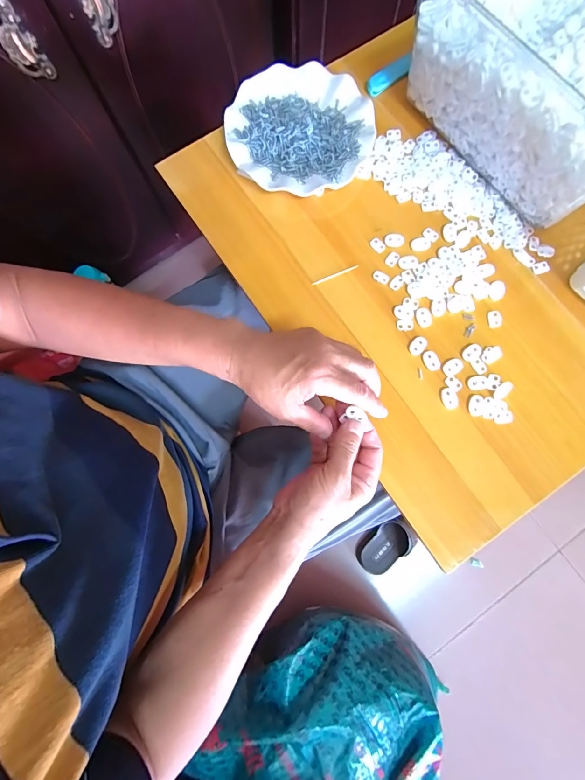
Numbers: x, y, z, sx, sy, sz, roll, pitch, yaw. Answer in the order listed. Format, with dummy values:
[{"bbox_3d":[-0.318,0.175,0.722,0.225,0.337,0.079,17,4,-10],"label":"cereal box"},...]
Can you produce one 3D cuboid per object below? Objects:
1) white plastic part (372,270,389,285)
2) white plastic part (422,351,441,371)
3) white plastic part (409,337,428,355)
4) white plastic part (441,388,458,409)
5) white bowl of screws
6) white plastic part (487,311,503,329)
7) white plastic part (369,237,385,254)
[{"bbox_3d":[0.107,-0.136,0.420,0.021,0.004,0.013,30,81,6],"label":"white plastic part"},{"bbox_3d":[0.160,-0.034,0.397,0.015,0.004,0.023,-26,80,-4],"label":"white plastic part"},{"bbox_3d":[0.145,-0.051,0.401,0.016,0.004,0.022,38,82,7],"label":"white plastic part"},{"bbox_3d":[0.176,0.010,0.389,0.016,0.005,0.023,-16,80,-2],"label":"white plastic part"},{"bbox_3d":[0.010,-0.328,0.444,0.179,0.022,0.176,0,79,0],"label":"white bowl of screws"},{"bbox_3d":[0.238,-0.083,0.408,0.015,0.005,0.020,-5,79,0],"label":"white plastic part"},{"bbox_3d":[0.105,-0.178,0.428,0.013,0.004,0.020,-38,81,-6],"label":"white plastic part"}]

